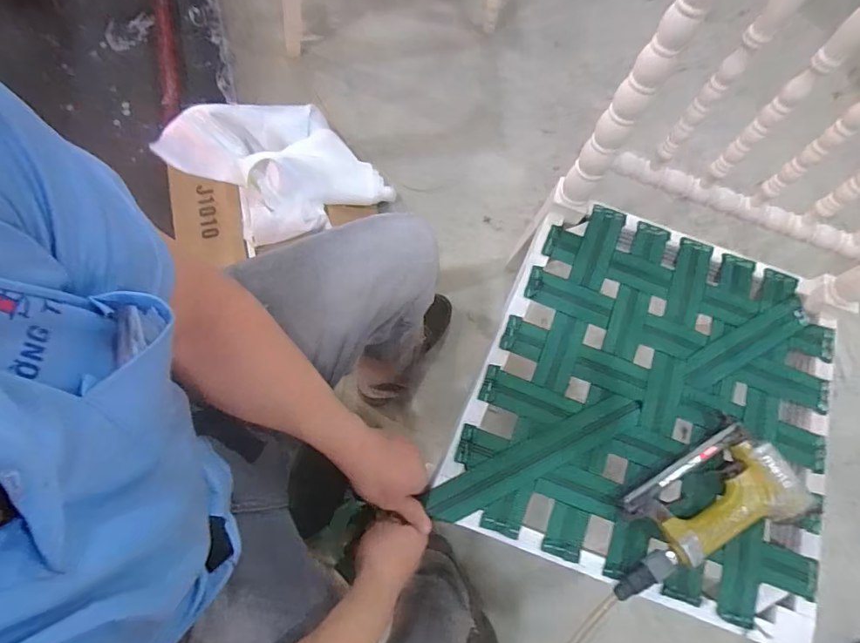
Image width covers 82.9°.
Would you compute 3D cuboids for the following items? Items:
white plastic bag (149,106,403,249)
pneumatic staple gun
[{"bbox_3d":[-0.320,-0.326,0.995,0.361,0.140,0.304,42,79,8],"label":"white plastic bag"},{"bbox_3d":[0.307,0.225,0.571,0.250,0.039,0.118,-29,79,-8],"label":"pneumatic staple gun"}]

